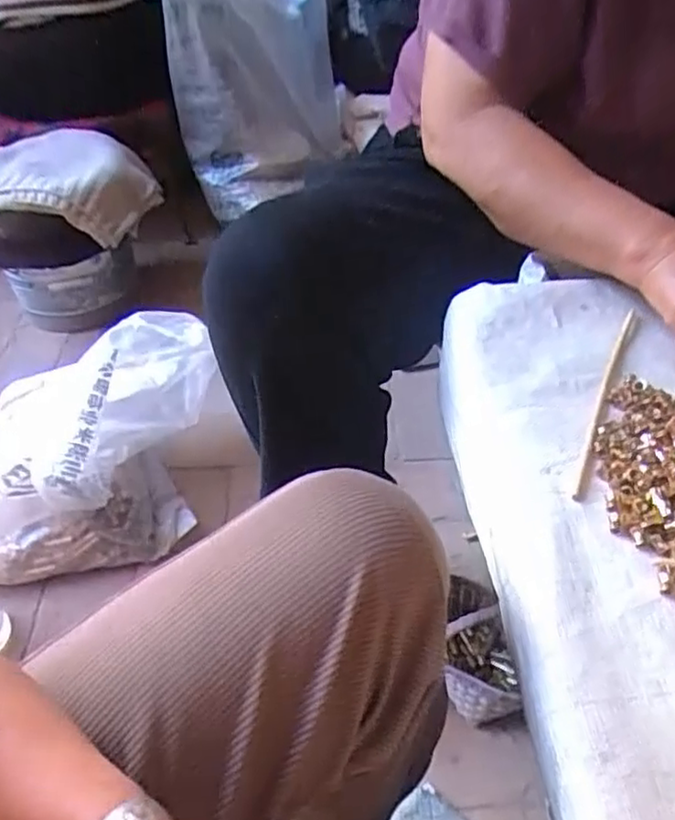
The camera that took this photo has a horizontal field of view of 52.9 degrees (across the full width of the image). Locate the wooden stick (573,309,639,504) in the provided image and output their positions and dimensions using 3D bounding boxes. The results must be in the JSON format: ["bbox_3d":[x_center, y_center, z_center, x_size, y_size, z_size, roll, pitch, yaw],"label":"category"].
[{"bbox_3d":[0.199,-0.013,0.495,0.009,0.008,0.216,17,48,20],"label":"wooden stick"}]

